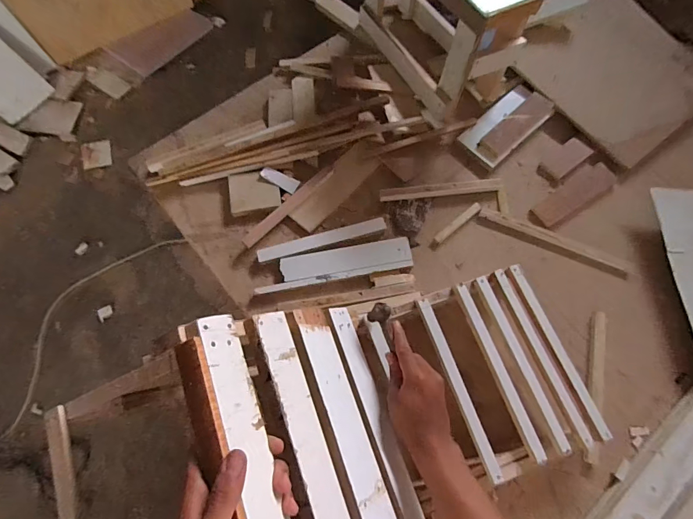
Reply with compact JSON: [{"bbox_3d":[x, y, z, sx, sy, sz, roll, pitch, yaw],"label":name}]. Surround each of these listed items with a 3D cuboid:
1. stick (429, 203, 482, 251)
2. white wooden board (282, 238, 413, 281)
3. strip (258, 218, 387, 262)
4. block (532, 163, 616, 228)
[{"bbox_3d":[0.215,-0.066,0.750,0.139,0.008,0.018,-40,72,-12],"label":"stick"},{"bbox_3d":[-0.001,0.001,0.718,0.244,0.020,0.044,-11,69,-2],"label":"white wooden board"},{"bbox_3d":[-0.045,-0.037,0.716,0.246,0.011,0.026,-15,87,-6],"label":"strip"},{"bbox_3d":[0.463,-0.131,0.775,0.190,0.023,0.063,-33,72,-13],"label":"block"}]

